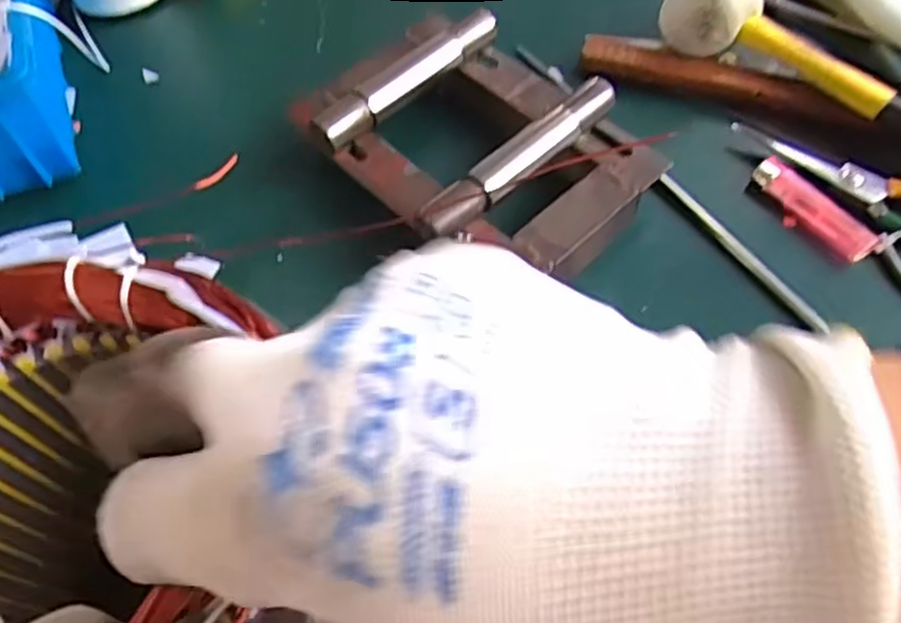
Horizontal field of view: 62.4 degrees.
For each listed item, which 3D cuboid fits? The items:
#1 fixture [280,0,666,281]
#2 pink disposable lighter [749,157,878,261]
[{"bbox_3d":[0.014,-0.100,0.443,0.147,0.051,0.195,-40,65,-19],"label":"fixture"},{"bbox_3d":[0.204,-0.059,0.422,0.024,0.007,0.078,-30,62,-13],"label":"pink disposable lighter"}]

